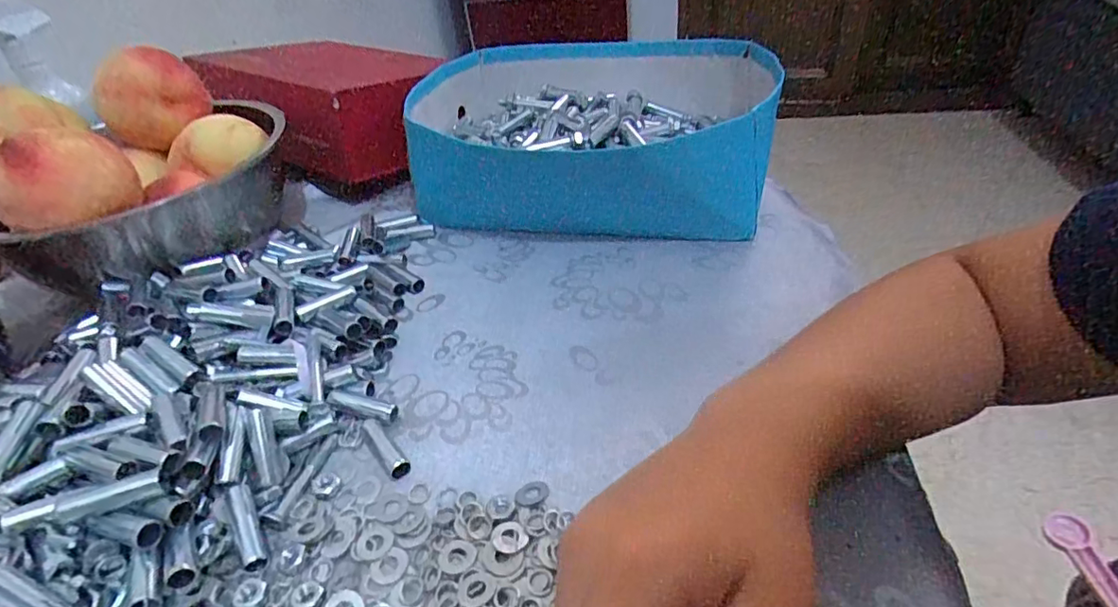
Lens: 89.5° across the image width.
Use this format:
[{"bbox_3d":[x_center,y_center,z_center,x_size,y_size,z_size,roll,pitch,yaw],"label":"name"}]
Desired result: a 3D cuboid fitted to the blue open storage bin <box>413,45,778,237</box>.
[{"bbox_3d":[0.021,-0.159,0.513,0.299,0.093,0.217,4,41,11],"label":"blue open storage bin"}]

